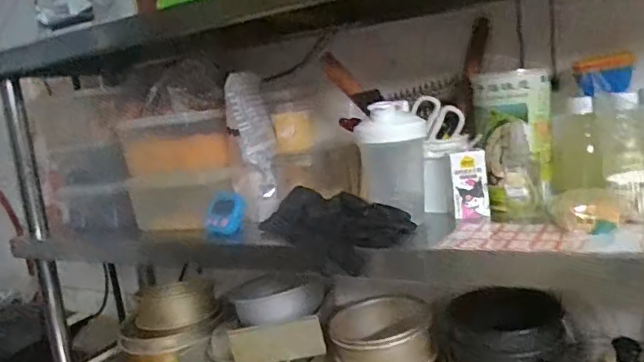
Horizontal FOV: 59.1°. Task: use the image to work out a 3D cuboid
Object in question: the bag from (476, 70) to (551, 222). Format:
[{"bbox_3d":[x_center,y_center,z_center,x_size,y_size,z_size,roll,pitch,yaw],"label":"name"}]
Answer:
[{"bbox_3d":[0.257,-0.049,0.754,0.095,0.182,0.051,-4,10,20],"label":"bag"}]

